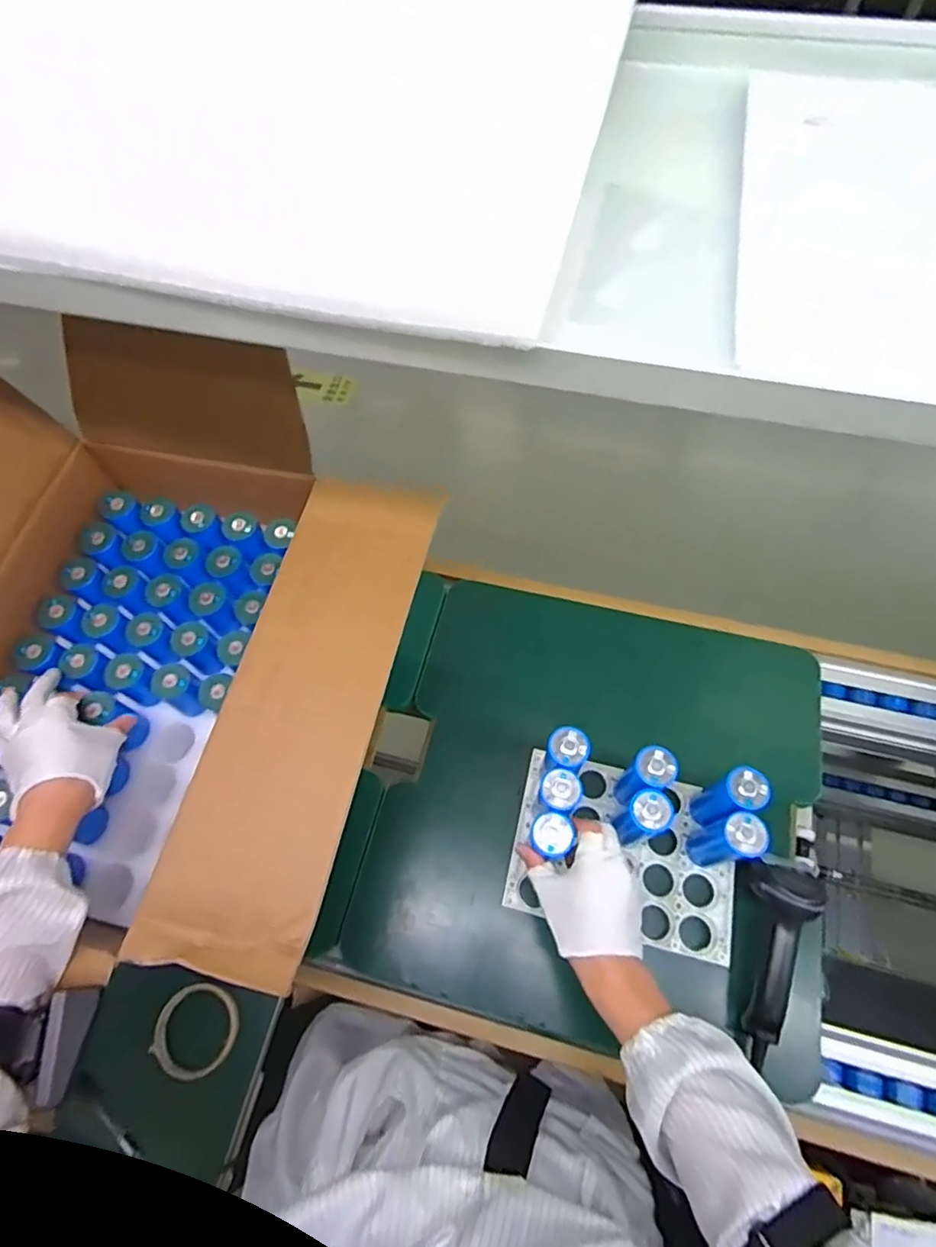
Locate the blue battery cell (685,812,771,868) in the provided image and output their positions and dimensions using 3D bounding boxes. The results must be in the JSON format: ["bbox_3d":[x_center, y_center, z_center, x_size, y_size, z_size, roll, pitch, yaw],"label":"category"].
[{"bbox_3d":[0.256,0.220,0.608,0.035,0.129,0.038,-1,64,1],"label":"blue battery cell"}]

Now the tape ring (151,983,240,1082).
[{"bbox_3d":[-0.294,0.441,0.657,0.089,0.010,0.087,-1,64,1],"label":"tape ring"}]

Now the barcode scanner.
[{"bbox_3d":[0.300,0.328,0.600,0.062,0.055,0.183,20,66,11],"label":"barcode scanner"}]

